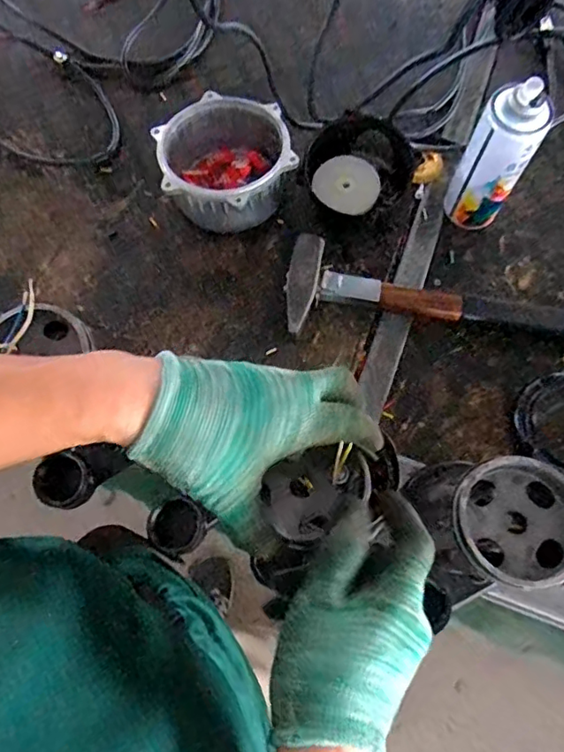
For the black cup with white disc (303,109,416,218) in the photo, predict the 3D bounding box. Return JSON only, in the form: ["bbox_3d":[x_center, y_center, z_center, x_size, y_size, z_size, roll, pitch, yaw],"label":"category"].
[{"bbox_3d":[0.096,-0.250,0.675,0.120,0.039,0.114,-6,97,1],"label":"black cup with white disc"}]

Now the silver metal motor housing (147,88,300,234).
[{"bbox_3d":[-0.066,-0.252,0.670,0.148,0.081,0.150,-1,72,2],"label":"silver metal motor housing"}]

